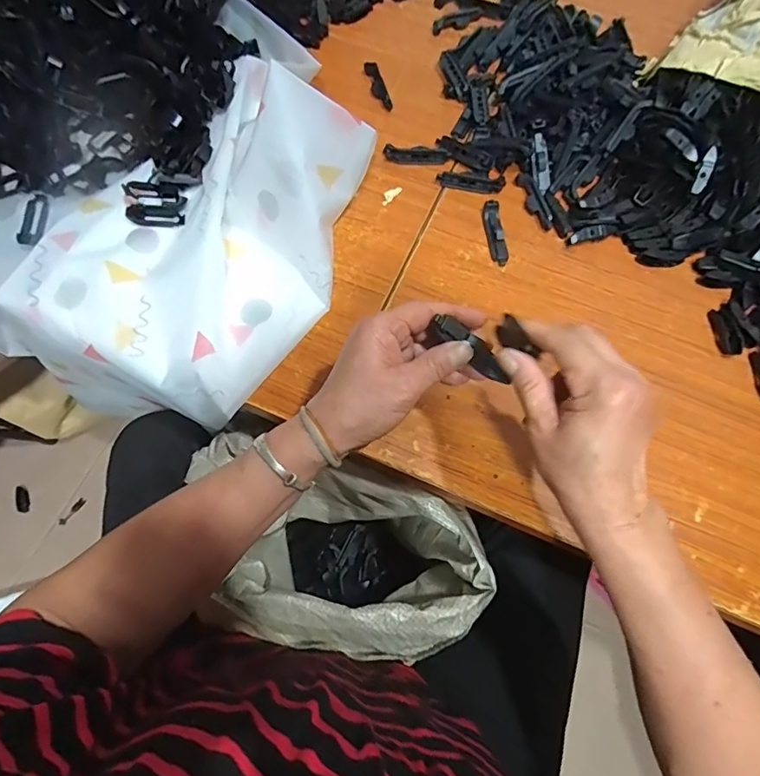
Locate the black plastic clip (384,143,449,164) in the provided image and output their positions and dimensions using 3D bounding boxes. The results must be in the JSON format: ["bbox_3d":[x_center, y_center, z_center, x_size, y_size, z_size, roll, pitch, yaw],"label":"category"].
[{"bbox_3d":[0.042,-0.270,0.560,0.073,0.014,0.013,6,69,0],"label":"black plastic clip"}]

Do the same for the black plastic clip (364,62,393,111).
[{"bbox_3d":[-0.003,-0.378,0.605,0.017,0.008,0.076,-15,70,-8],"label":"black plastic clip"}]

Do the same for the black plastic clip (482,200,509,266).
[{"bbox_3d":[0.125,-0.168,0.523,0.020,0.015,0.074,-8,69,-5],"label":"black plastic clip"}]

